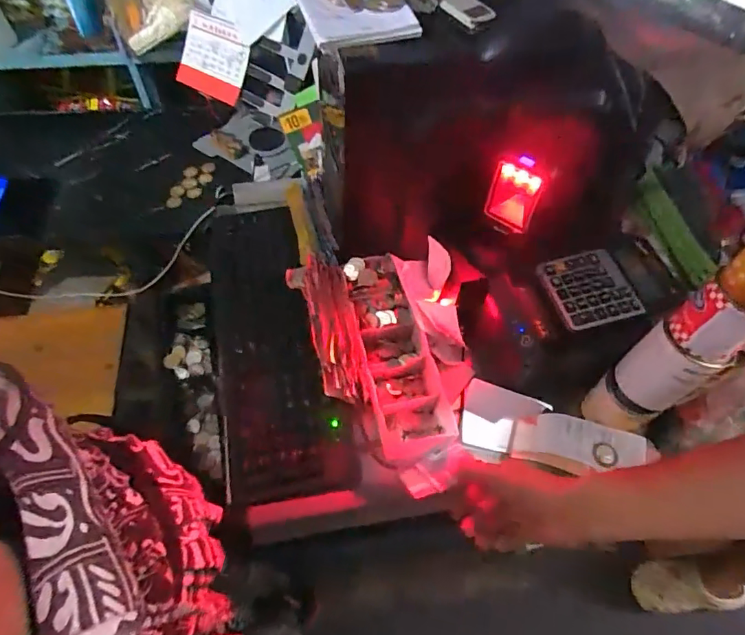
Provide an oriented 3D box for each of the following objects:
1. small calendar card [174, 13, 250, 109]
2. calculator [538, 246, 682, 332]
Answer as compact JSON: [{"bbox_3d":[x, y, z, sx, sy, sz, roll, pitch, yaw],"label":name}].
[{"bbox_3d":[-0.323,-0.526,0.985,0.166,0.137,0.012,30,18,19],"label":"small calendar card"},{"bbox_3d":[0.287,-0.040,0.593,0.140,0.020,0.100,-9,59,-9],"label":"calculator"}]

